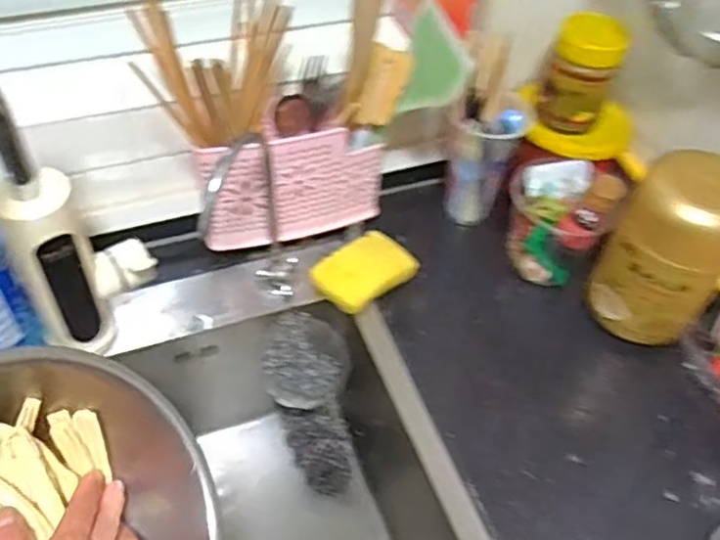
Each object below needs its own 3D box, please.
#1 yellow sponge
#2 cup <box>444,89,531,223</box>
[{"bbox_3d":[0.004,0.002,0.748,0.101,0.024,0.073,-31,59,-26],"label":"yellow sponge"},{"bbox_3d":[0.140,-0.125,0.782,0.067,0.149,0.070,2,51,-3],"label":"cup"}]

